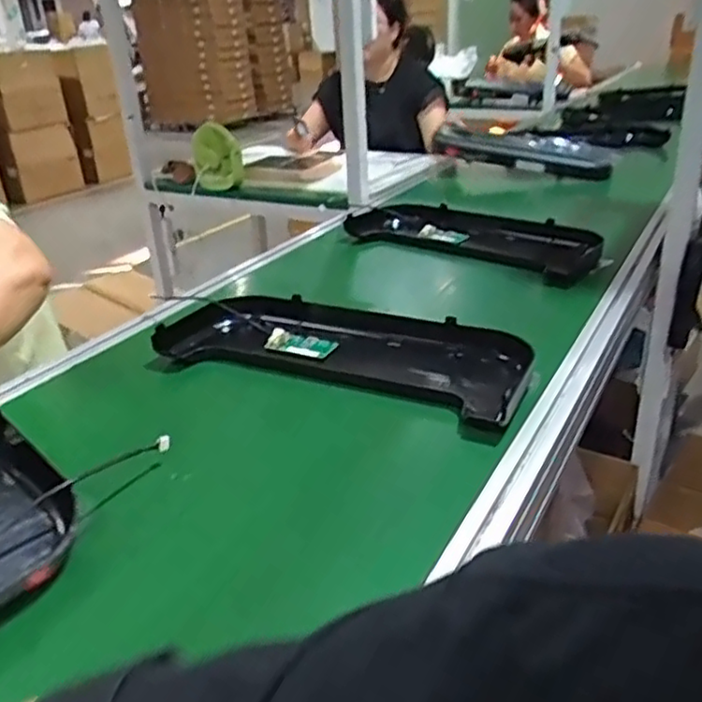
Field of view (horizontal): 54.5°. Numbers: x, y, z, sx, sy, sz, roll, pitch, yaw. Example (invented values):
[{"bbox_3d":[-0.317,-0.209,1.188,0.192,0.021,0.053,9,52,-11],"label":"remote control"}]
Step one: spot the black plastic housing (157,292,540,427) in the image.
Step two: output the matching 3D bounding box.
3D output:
[{"bbox_3d":[-0.022,-0.006,0.904,0.516,0.044,0.182,10,29,26],"label":"black plastic housing"}]

